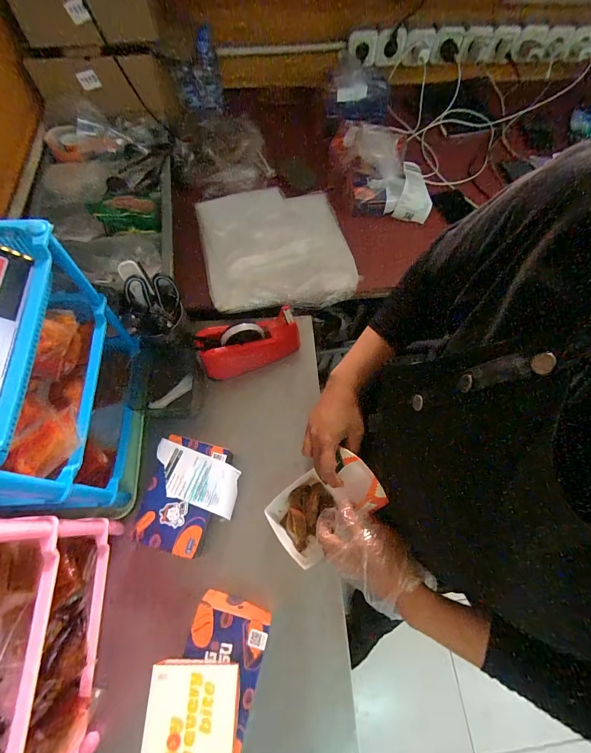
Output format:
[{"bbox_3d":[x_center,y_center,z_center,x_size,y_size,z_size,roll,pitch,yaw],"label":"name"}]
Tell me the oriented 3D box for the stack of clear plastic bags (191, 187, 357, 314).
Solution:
[{"bbox_3d":[-0.042,-0.302,0.763,0.331,0.037,0.333,-11,67,-7],"label":"stack of clear plastic bags"}]

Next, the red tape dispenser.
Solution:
[{"bbox_3d":[-0.091,-0.064,0.656,0.195,0.094,0.069,-19,68,-10],"label":"red tape dispenser"}]

